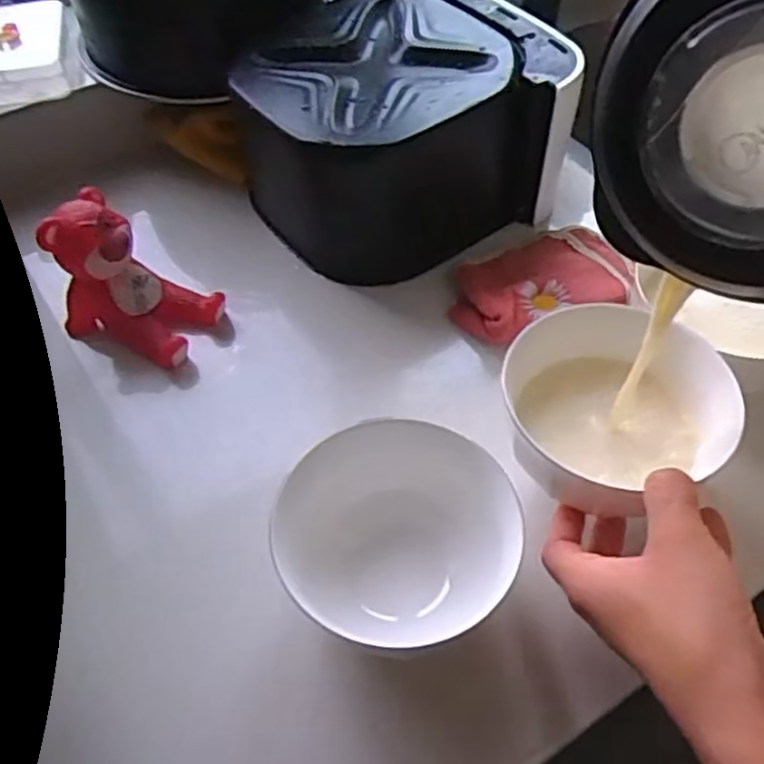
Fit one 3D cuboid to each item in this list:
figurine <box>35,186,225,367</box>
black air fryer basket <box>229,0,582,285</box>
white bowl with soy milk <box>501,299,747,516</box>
[{"bbox_3d":[-0.171,-0.072,0.490,0.097,0.090,0.072,20,57,17],"label":"figurine"},{"bbox_3d":[0.009,-0.194,0.553,0.228,0.126,0.232,-36,59,-22],"label":"black air fryer basket"},{"bbox_3d":[0.126,0.012,0.392,0.103,0.053,0.108,-1,53,2],"label":"white bowl with soy milk"}]

